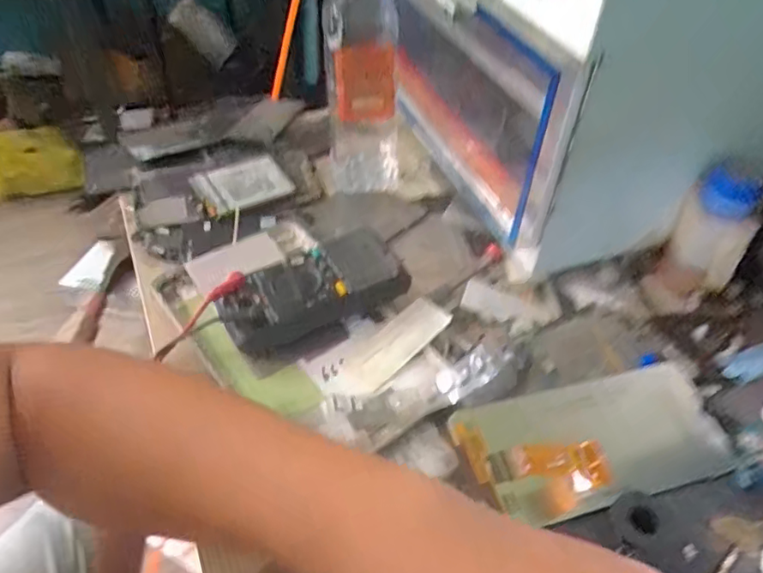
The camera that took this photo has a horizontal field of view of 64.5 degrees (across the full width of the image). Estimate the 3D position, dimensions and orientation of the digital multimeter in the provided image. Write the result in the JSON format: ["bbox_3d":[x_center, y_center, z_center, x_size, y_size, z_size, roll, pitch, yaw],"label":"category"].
[{"bbox_3d":[-0.049,0.003,0.422,0.129,0.038,0.061,-20,49,-21],"label":"digital multimeter"}]

